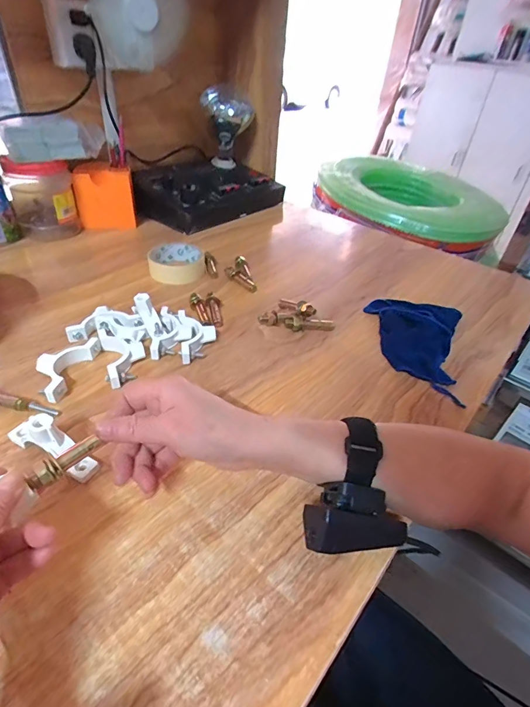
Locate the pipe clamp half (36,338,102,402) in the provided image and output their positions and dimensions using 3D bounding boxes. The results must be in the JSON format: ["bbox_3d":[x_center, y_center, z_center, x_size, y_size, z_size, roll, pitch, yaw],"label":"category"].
[{"bbox_3d":[-0.216,0.013,0.402,0.045,0.017,0.088,9,39,5],"label":"pipe clamp half"}]

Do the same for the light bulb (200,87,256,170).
[{"bbox_3d":[-0.086,-0.518,0.881,0.115,0.145,0.119,1,39,-5],"label":"light bulb"}]

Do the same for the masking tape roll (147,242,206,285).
[{"bbox_3d":[-0.138,-0.143,0.595,0.085,0.023,0.091,-6,40,-13],"label":"masking tape roll"}]

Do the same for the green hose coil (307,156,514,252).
[{"bbox_3d":[0.386,-0.407,1.034,0.469,0.106,0.431,28,44,25],"label":"green hose coil"}]

